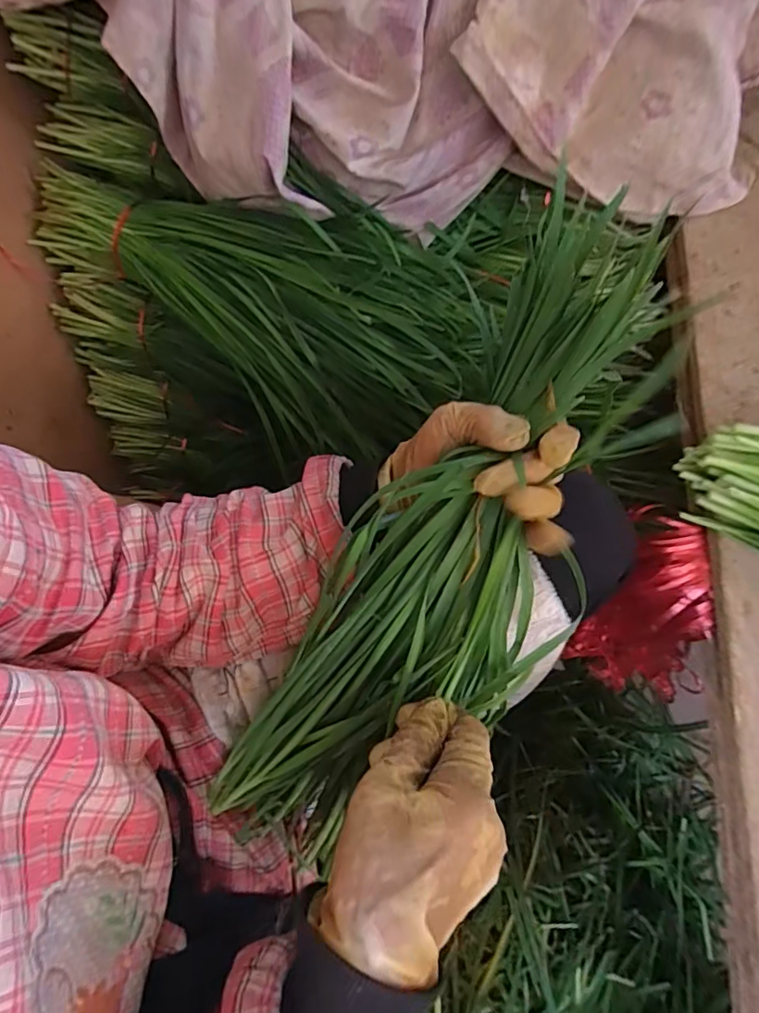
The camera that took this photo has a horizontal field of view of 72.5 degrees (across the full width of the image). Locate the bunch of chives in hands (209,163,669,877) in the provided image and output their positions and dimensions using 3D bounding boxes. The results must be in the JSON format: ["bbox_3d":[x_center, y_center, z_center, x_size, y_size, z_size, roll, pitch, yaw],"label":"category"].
[{"bbox_3d":[0.046,0.031,0.300,0.117,0.057,0.396,29,95,13],"label":"bunch of chives in hands"}]

